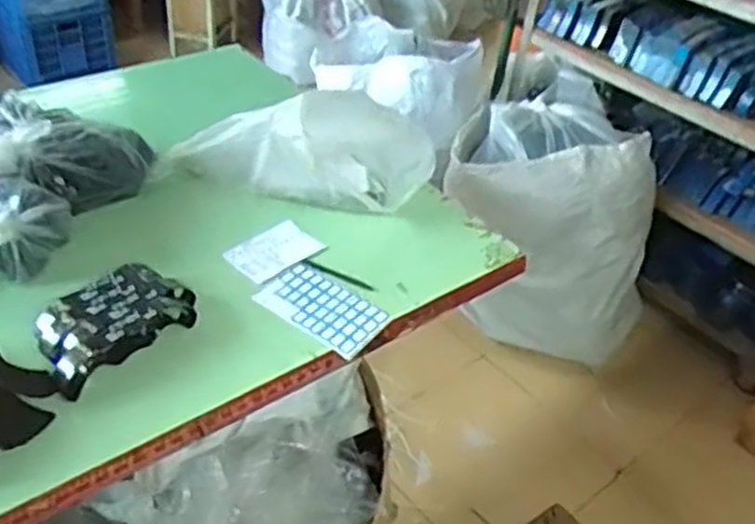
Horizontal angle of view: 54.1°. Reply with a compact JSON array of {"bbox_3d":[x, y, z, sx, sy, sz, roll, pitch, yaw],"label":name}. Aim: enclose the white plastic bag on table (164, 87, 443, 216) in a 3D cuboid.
[{"bbox_3d":[-0.145,-0.218,1.412,0.487,0.203,0.209,-5,43,-13],"label":"white plastic bag on table"}]

